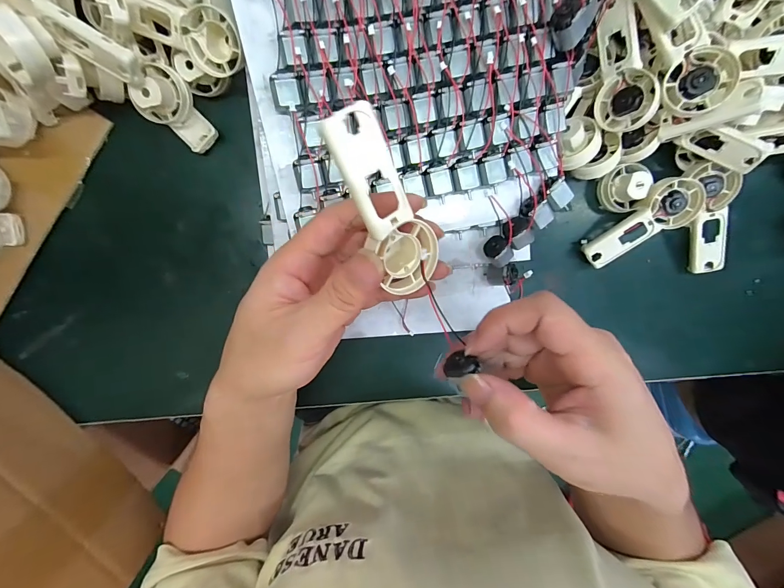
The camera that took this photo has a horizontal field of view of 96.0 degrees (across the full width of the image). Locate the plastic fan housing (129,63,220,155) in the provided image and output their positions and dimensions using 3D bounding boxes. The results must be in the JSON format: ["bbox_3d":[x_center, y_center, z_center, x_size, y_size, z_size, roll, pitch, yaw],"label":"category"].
[{"bbox_3d":[-0.163,-0.141,0.265,0.058,0.039,0.039,38,94,-6],"label":"plastic fan housing"}]

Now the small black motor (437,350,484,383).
[{"bbox_3d":[0.036,0.037,0.186,0.018,0.013,0.011,-14,97,-1],"label":"small black motor"}]

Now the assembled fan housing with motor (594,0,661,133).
[{"bbox_3d":[0.167,-0.166,0.257,0.018,0.038,0.089,-19,98,-35],"label":"assembled fan housing with motor"}]

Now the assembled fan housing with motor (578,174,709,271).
[{"bbox_3d":[0.209,-0.058,0.297,0.094,0.021,0.042,-35,97,16],"label":"assembled fan housing with motor"}]

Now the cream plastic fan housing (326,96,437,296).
[{"bbox_3d":[-0.002,-0.039,0.169,0.031,0.016,0.094,-28,130,1],"label":"cream plastic fan housing"}]

